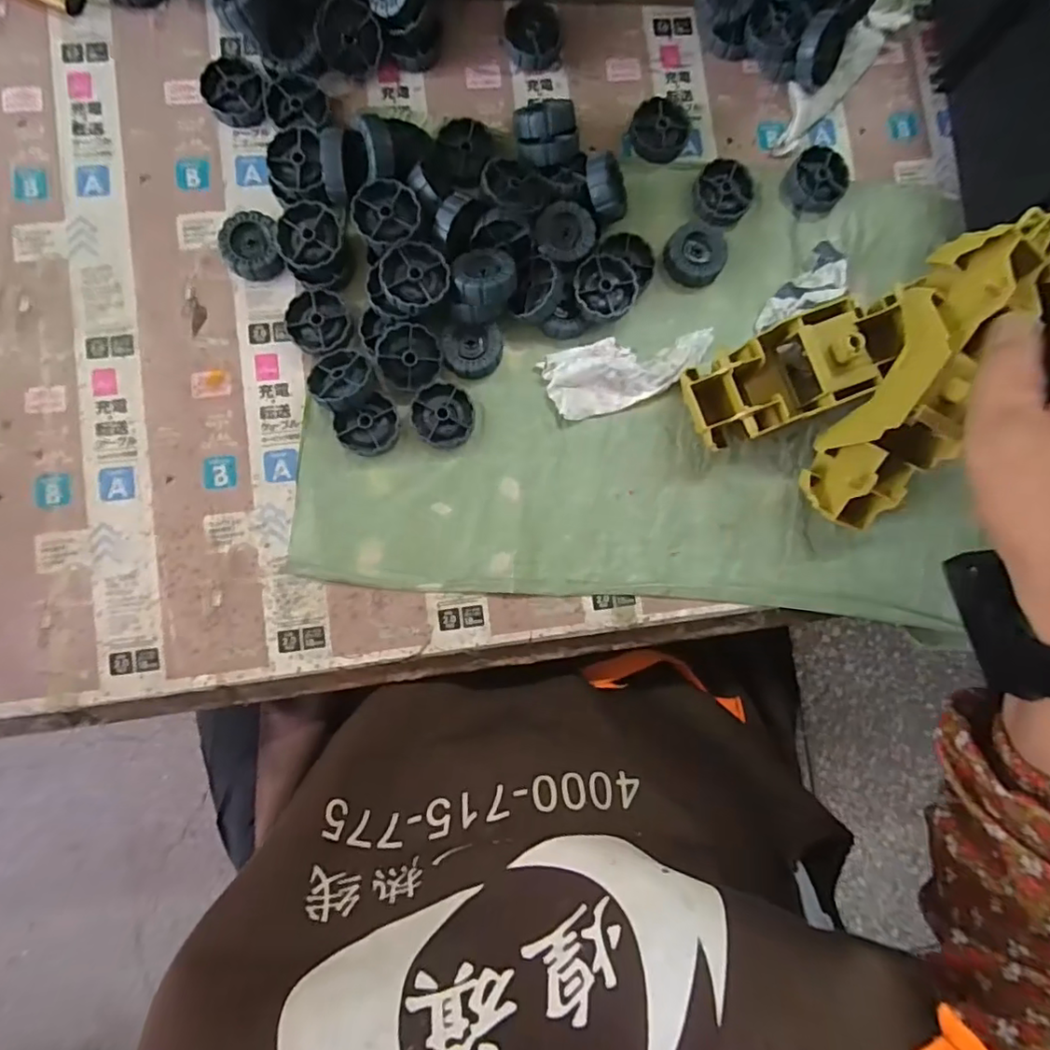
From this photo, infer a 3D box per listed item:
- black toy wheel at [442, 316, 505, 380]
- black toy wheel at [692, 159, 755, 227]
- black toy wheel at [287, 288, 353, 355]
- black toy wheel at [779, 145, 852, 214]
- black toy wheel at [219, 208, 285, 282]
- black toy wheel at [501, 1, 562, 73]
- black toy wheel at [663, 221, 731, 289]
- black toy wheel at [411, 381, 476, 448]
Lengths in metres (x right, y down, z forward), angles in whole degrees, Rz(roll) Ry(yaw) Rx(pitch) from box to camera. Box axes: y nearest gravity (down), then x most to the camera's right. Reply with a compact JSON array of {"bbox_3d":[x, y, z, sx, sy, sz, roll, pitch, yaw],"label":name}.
[{"bbox_3d":[-0.033,-0.108,0.356,0.036,0.015,0.032,4,85,-3],"label":"black toy wheel"},{"bbox_3d":[0.129,-0.217,0.377,0.037,0.014,0.037,0,85,-3],"label":"black toy wheel"},{"bbox_3d":[-0.126,-0.124,0.355,0.038,0.011,0.041,0,85,-3],"label":"black toy wheel"},{"bbox_3d":[0.195,-0.229,0.384,0.039,0.014,0.038,0,85,-3],"label":"black toy wheel"},{"bbox_3d":[-0.167,-0.171,0.351,0.035,0.018,0.037,0,85,-3],"label":"black toy wheel"},{"bbox_3d":[0.006,-0.317,0.374,0.038,0.017,0.033,-11,86,-4],"label":"black toy wheel"},{"bbox_3d":[0.111,-0.177,0.373,0.038,0.011,0.041,0,85,-3],"label":"black toy wheel"},{"bbox_3d":[-0.050,-0.067,0.354,0.037,0.012,0.038,0,85,-3],"label":"black toy wheel"}]

